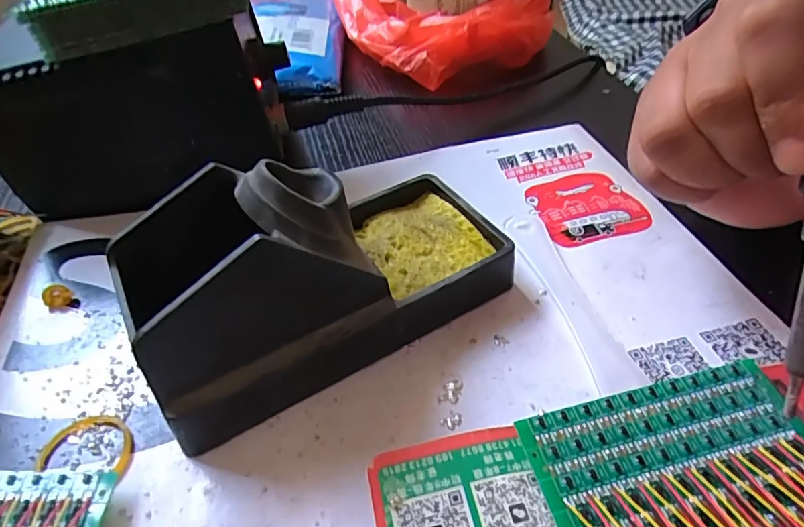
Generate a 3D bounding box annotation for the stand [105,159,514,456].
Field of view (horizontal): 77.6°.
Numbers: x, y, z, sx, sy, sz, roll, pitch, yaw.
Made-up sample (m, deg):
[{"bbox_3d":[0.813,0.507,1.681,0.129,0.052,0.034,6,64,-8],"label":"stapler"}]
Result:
[{"bbox_3d":[-0.031,-0.007,0.202,0.146,0.076,0.072,-23,47,-18],"label":"stand"}]

